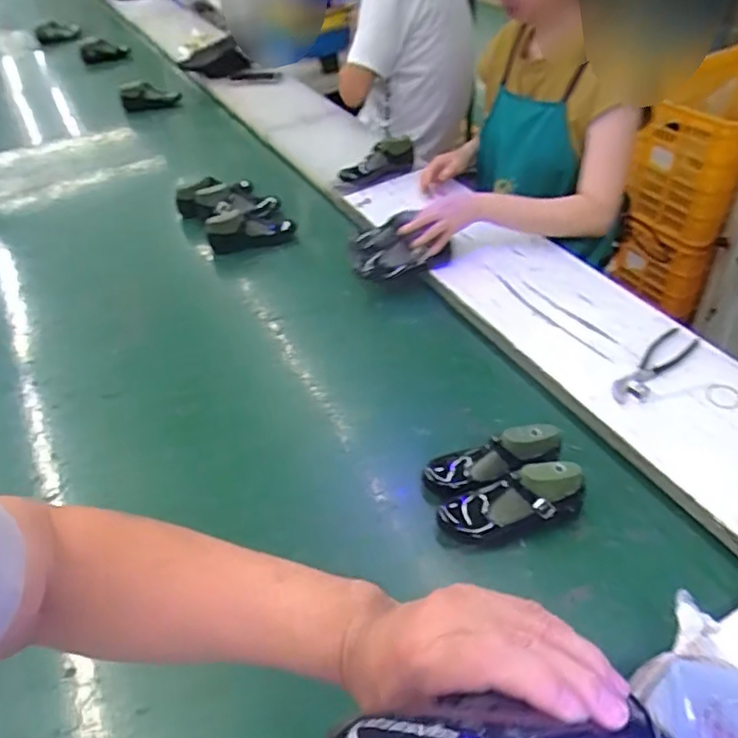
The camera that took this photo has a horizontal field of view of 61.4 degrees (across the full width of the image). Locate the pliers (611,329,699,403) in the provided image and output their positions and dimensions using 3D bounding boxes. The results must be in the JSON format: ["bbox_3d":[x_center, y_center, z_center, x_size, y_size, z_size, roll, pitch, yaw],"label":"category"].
[{"bbox_3d":[0.444,-0.008,0.963,0.197,0.024,0.051,-35,50,-27],"label":"pliers"}]

